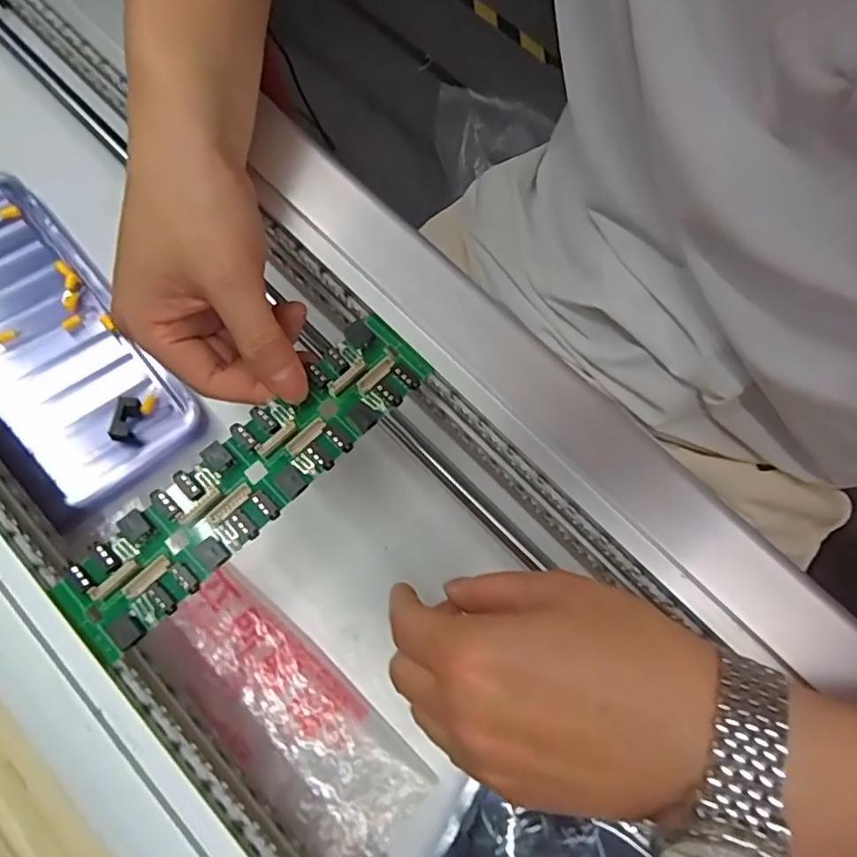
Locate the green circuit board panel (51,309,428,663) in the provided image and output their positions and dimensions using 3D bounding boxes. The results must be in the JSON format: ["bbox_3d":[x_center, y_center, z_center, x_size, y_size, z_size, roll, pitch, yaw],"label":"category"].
[{"bbox_3d":[-0.077,0.019,0.259,0.043,0.009,0.184,43,74,12],"label":"green circuit board panel"}]

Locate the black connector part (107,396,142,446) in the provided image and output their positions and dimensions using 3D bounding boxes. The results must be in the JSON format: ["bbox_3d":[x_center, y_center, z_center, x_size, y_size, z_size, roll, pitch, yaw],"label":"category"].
[{"bbox_3d":[-0.177,-0.004,0.345,0.011,0.020,0.028,7,70,0],"label":"black connector part"}]

